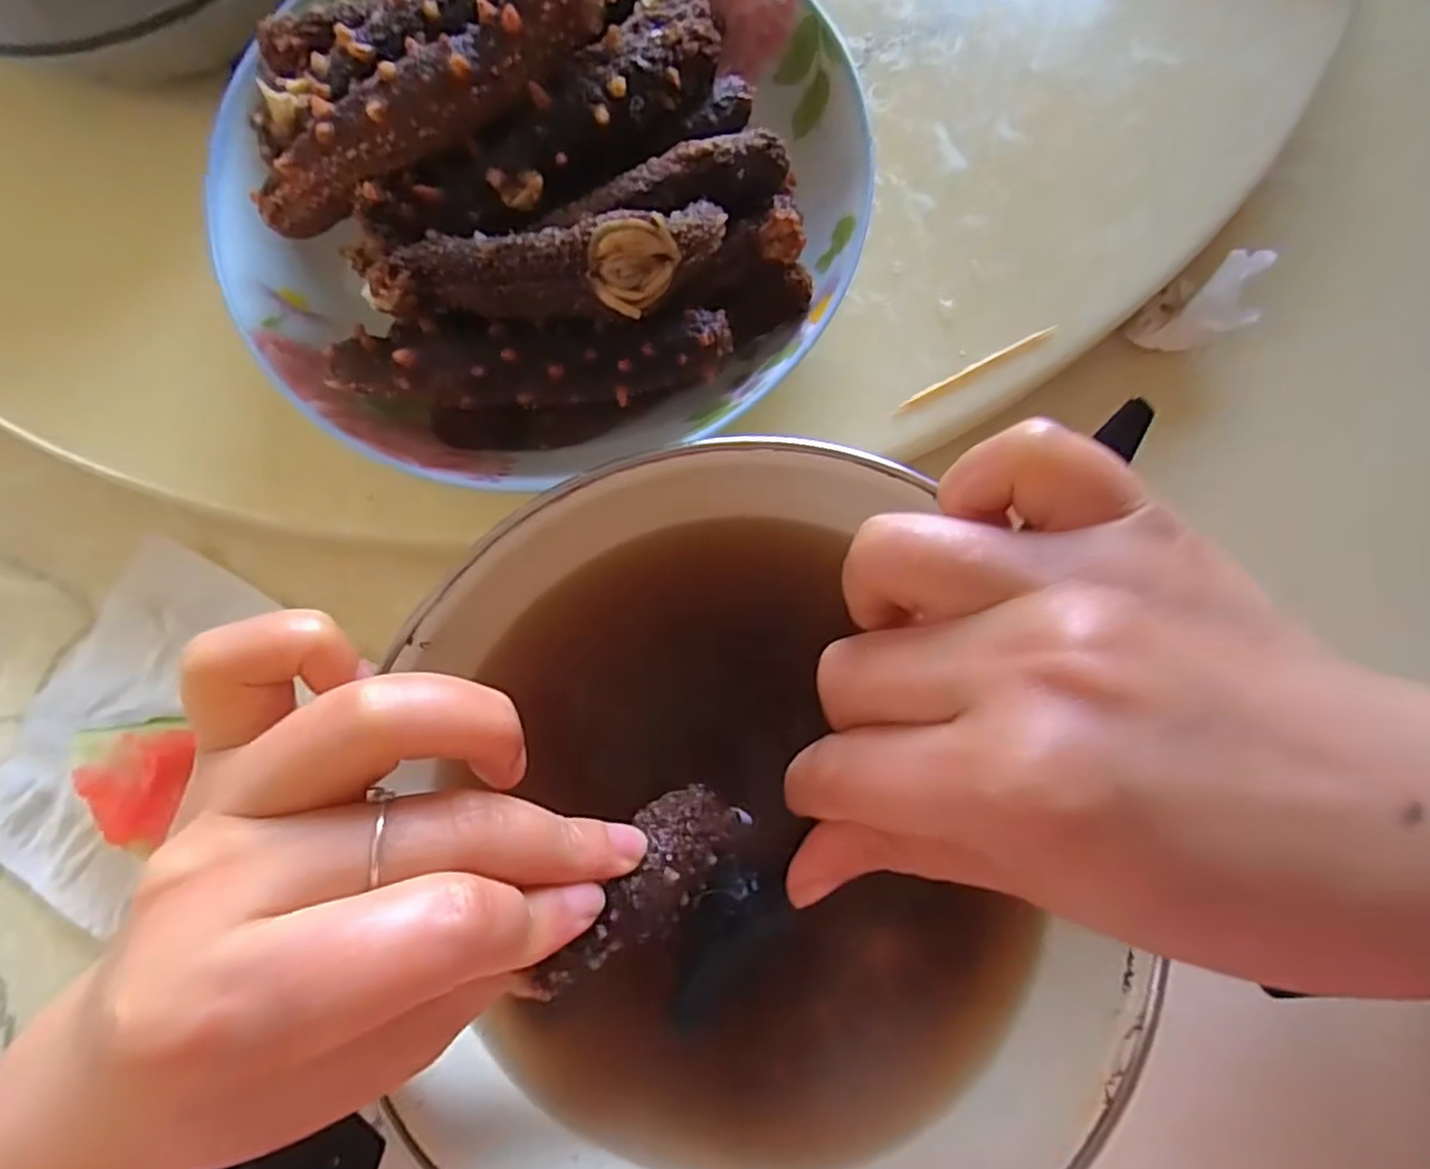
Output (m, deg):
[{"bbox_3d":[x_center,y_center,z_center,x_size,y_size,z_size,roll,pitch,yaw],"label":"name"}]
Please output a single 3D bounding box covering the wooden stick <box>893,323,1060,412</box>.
[{"bbox_3d":[0.087,-0.073,0.235,0.060,0.004,0.004,-29,81,-4],"label":"wooden stick"}]

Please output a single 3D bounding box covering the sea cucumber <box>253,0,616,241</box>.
[{"bbox_3d":[-0.072,-0.124,0.179,0.104,0.021,0.019,-32,81,-5],"label":"sea cucumber"}]

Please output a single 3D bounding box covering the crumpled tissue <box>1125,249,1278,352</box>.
[{"bbox_3d":[0.180,-0.102,0.259,0.042,0.023,0.027,-38,82,-6],"label":"crumpled tissue"}]

